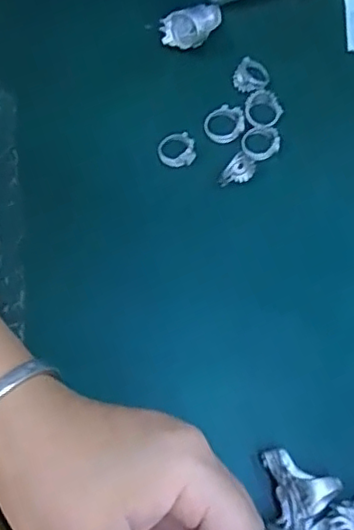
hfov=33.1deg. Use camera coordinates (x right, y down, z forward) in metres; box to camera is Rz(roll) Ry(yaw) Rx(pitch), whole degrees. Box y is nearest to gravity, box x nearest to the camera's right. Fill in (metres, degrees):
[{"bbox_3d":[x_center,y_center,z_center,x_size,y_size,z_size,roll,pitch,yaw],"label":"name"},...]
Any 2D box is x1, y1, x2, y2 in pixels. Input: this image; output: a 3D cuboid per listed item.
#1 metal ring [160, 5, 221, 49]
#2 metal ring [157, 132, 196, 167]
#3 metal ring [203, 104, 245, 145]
[{"bbox_3d":[0.011,-0.147,0.369,0.040,0.019,0.020,-23,72,-8],"label":"metal ring"},{"bbox_3d":[0.000,-0.069,0.353,0.021,0.008,0.020,0,70,0],"label":"metal ring"},{"bbox_3d":[0.029,-0.085,0.356,0.025,0.004,0.022,-25,72,-9],"label":"metal ring"}]

